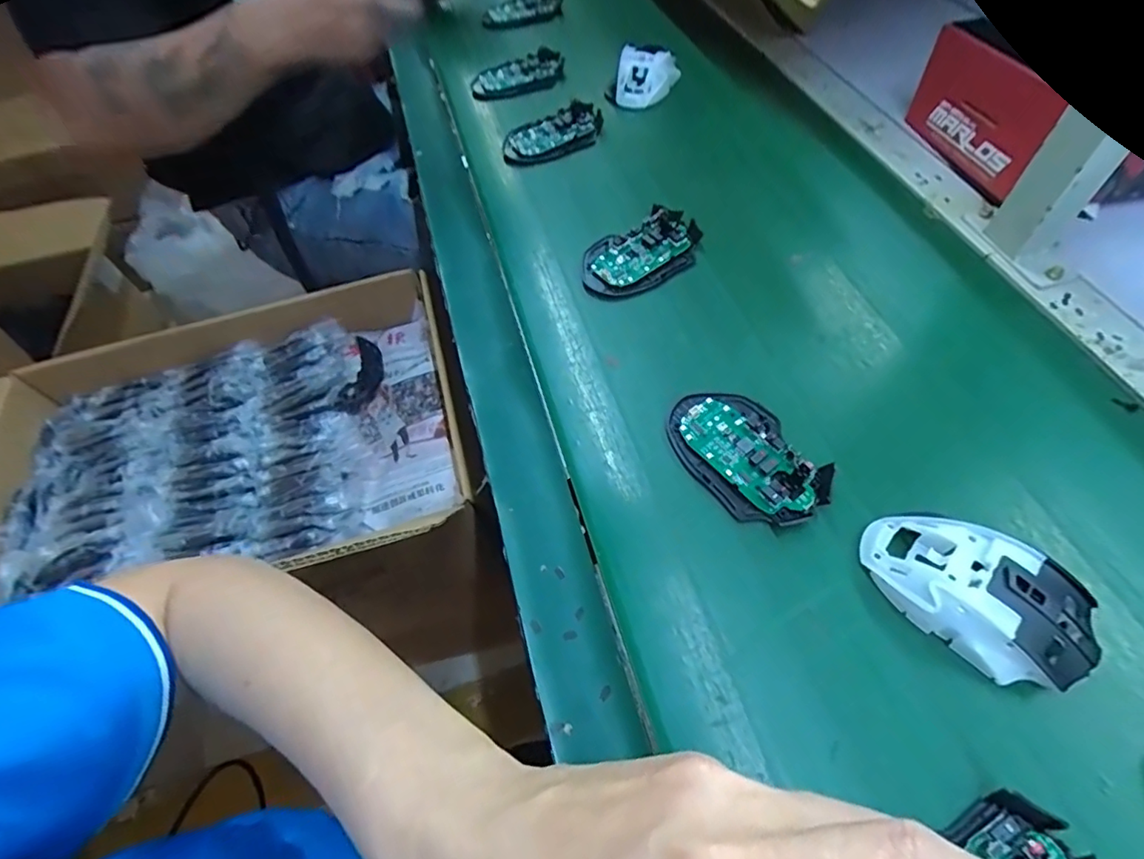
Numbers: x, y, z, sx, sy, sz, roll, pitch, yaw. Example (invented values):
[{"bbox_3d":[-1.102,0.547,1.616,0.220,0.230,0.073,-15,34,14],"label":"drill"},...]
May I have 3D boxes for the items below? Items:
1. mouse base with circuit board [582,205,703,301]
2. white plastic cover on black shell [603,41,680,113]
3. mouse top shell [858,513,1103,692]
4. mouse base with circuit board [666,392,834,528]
[{"bbox_3d":[0.062,-0.157,0.477,0.114,0.020,0.068,-29,60,-14],"label":"mouse base with circuit board"},{"bbox_3d":[0.086,-0.408,0.626,0.058,0.046,0.096,24,62,18],"label":"white plastic cover on black shell"},{"bbox_3d":[0.224,0.088,0.297,0.113,0.032,0.064,30,64,21],"label":"mouse top shell"},{"bbox_3d":[0.116,0.014,0.363,0.072,0.016,0.111,-29,60,-14],"label":"mouse base with circuit board"}]

